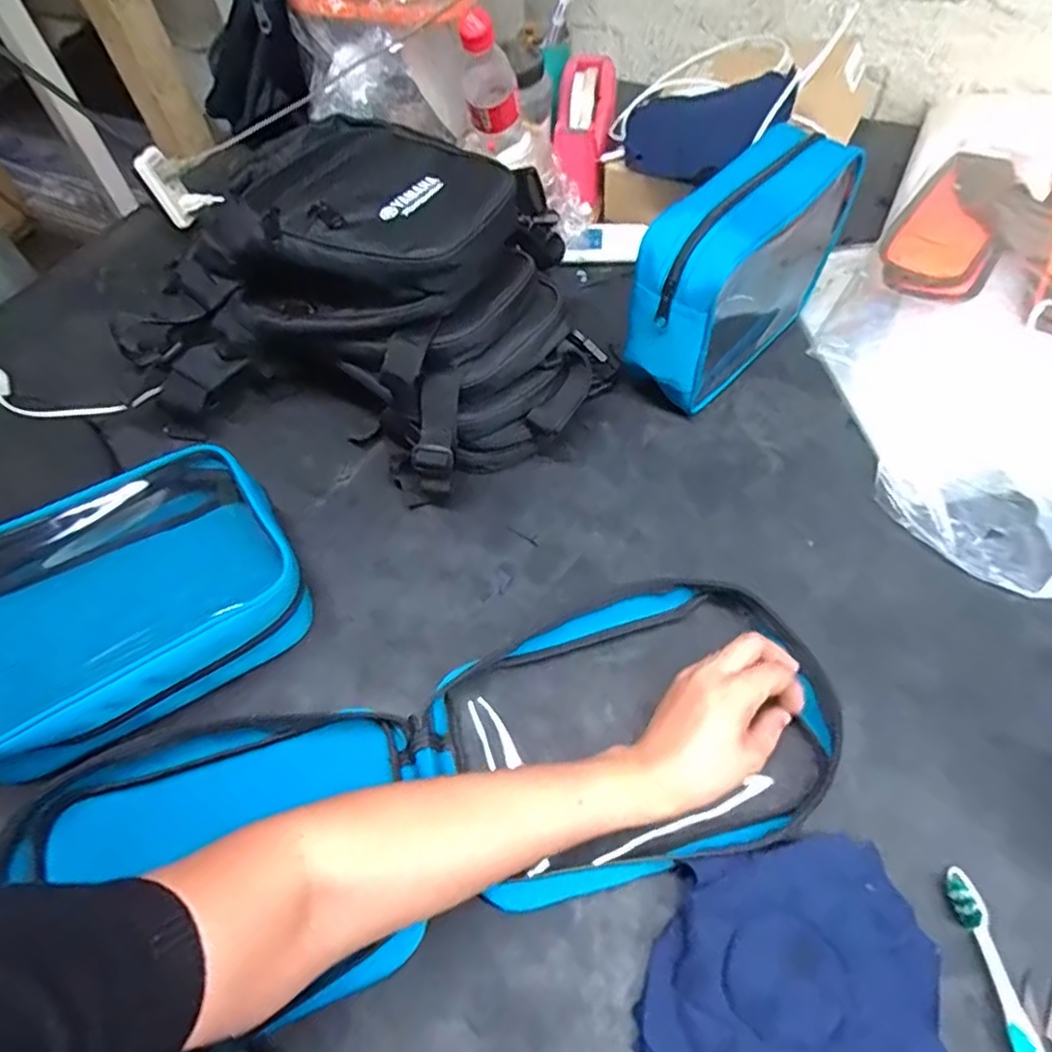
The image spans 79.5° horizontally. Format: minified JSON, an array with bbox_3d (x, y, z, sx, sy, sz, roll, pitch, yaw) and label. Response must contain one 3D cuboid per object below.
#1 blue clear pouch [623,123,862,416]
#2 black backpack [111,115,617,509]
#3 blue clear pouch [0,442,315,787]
[{"bbox_3d":[0.214,-0.250,0.589,0.078,0.168,0.312,36,66,24],"label":"blue clear pouch"},{"bbox_3d":[-0.142,-0.198,0.571,0.408,0.186,0.261,19,60,16],"label":"black backpack"},{"bbox_3d":[-0.300,0.062,0.470,0.250,0.094,0.170,-34,61,-17],"label":"blue clear pouch"}]

